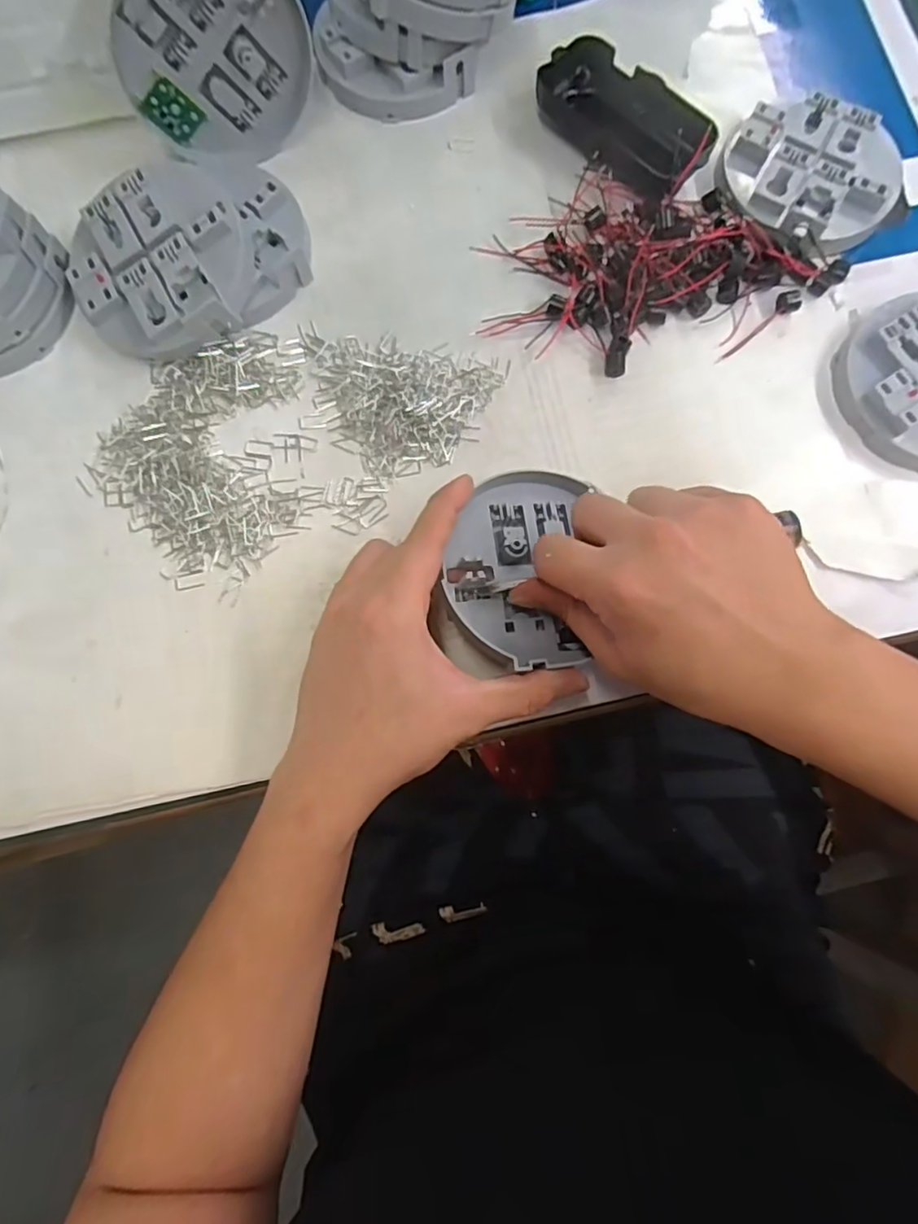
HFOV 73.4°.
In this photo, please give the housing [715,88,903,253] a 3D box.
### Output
[{"bbox_3d":[0.209,-0.259,0.368,0.099,0.023,0.093,0,79,0],"label":"housing"}]

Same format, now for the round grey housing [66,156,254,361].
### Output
[{"bbox_3d":[-0.167,-0.196,0.344,0.099,0.023,0.099,0,91,7],"label":"round grey housing"}]

